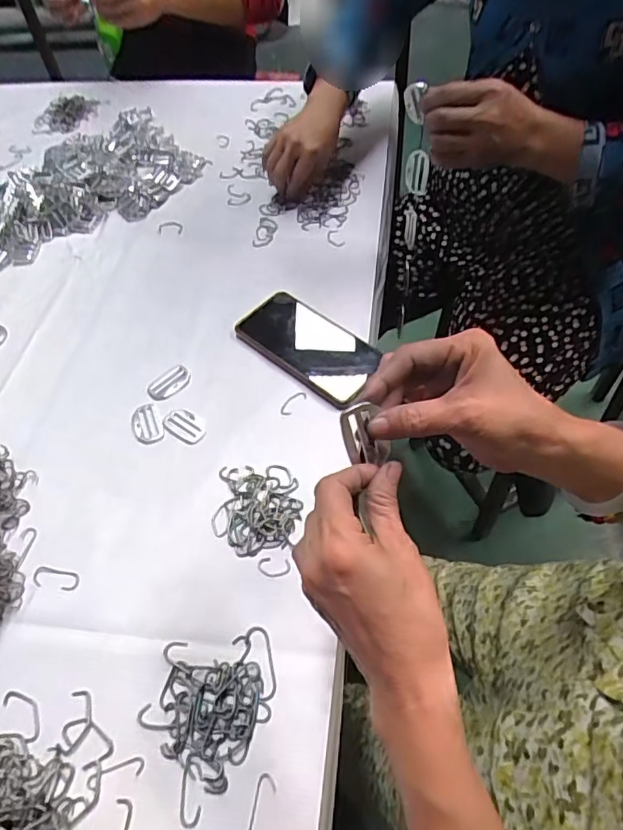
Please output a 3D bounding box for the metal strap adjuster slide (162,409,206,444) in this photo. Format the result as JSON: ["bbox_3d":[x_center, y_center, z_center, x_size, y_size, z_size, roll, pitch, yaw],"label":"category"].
[{"bbox_3d":[-0.132,0.011,0.559,0.050,0.004,0.031,34,65,24],"label":"metal strap adjuster slide"}]

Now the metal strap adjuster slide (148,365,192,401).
[{"bbox_3d":[-0.151,-0.034,0.580,0.048,0.005,0.031,-40,61,-20],"label":"metal strap adjuster slide"}]

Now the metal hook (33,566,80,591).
[{"bbox_3d":[-0.220,0.140,0.466,0.043,0.004,0.016,8,57,10],"label":"metal hook"}]

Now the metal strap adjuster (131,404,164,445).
[{"bbox_3d":[-0.170,0.009,0.552,0.029,0.004,0.049,-26,58,-13],"label":"metal strap adjuster"}]

